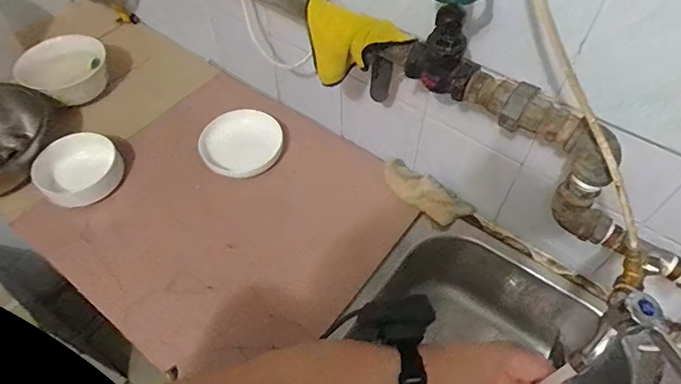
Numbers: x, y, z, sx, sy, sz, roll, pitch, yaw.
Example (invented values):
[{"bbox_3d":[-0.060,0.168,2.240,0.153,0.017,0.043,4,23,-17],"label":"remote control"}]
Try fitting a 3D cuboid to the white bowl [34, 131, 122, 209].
[{"bbox_3d":[-0.425,-0.037,0.737,0.105,0.053,0.123,30,61,20],"label":"white bowl"}]

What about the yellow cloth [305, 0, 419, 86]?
[{"bbox_3d":[0.012,-0.173,0.549,0.135,0.102,0.037,30,61,20],"label":"yellow cloth"}]

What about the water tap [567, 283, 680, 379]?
[{"bbox_3d":[0.252,0.130,0.387,0.064,0.073,0.060,29,61,20],"label":"water tap"}]

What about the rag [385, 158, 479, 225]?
[{"bbox_3d":[0.134,0.001,0.731,0.155,0.041,0.050,34,62,22],"label":"rag"}]

